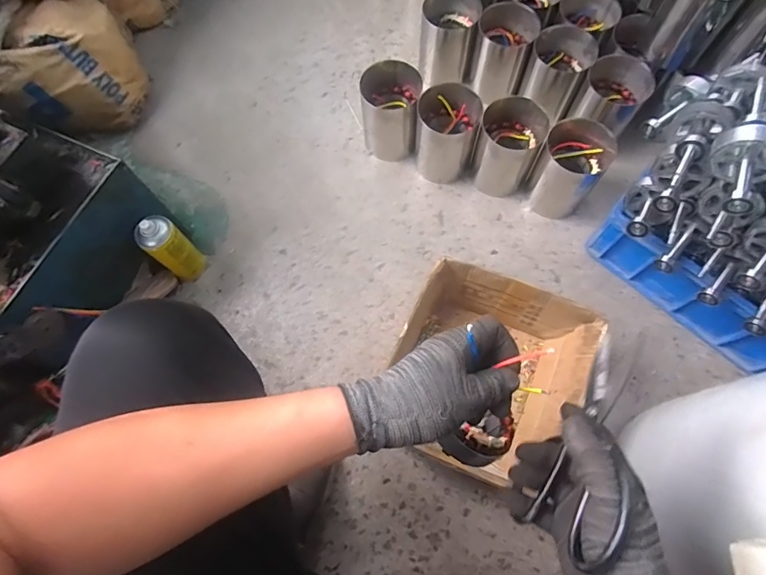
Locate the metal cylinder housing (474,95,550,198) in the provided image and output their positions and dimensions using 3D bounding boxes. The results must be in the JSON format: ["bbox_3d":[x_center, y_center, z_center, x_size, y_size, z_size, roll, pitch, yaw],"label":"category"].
[{"bbox_3d":[0.248,-0.278,0.908,0.118,0.152,0.121,-1,70,2],"label":"metal cylinder housing"}]

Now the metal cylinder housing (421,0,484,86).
[{"bbox_3d":[0.143,-0.545,0.997,0.118,0.158,0.101,6,71,4],"label":"metal cylinder housing"}]

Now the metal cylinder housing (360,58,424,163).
[{"bbox_3d":[0.017,-0.364,0.942,0.118,0.153,0.124,6,71,4],"label":"metal cylinder housing"}]

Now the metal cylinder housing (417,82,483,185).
[{"bbox_3d":[0.129,-0.308,0.920,0.120,0.153,0.117,4,71,3],"label":"metal cylinder housing"}]

